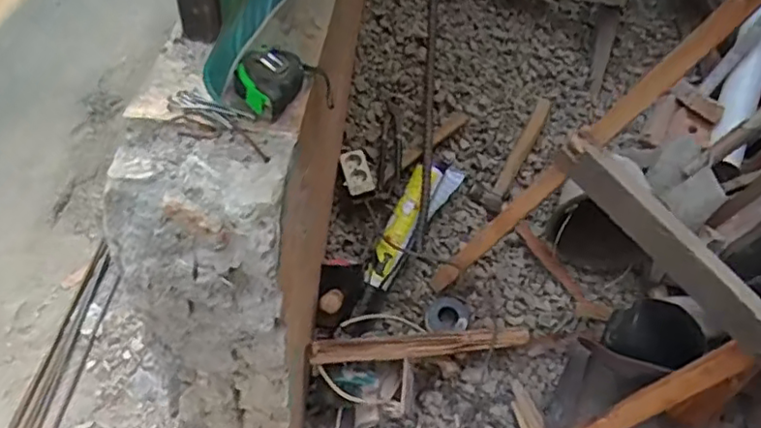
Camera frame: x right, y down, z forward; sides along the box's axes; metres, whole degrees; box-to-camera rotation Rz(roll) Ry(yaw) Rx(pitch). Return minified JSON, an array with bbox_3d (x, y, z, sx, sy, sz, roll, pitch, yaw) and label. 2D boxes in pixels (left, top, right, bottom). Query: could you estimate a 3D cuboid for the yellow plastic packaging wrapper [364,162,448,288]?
[{"bbox_3d":[0.050,0.012,1.343,0.066,0.051,0.305,23,74,16],"label":"yellow plastic packaging wrapper"}]

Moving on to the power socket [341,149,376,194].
[{"bbox_3d":[-0.051,-0.086,1.362,0.054,0.024,0.105,-10,65,-11],"label":"power socket"}]

